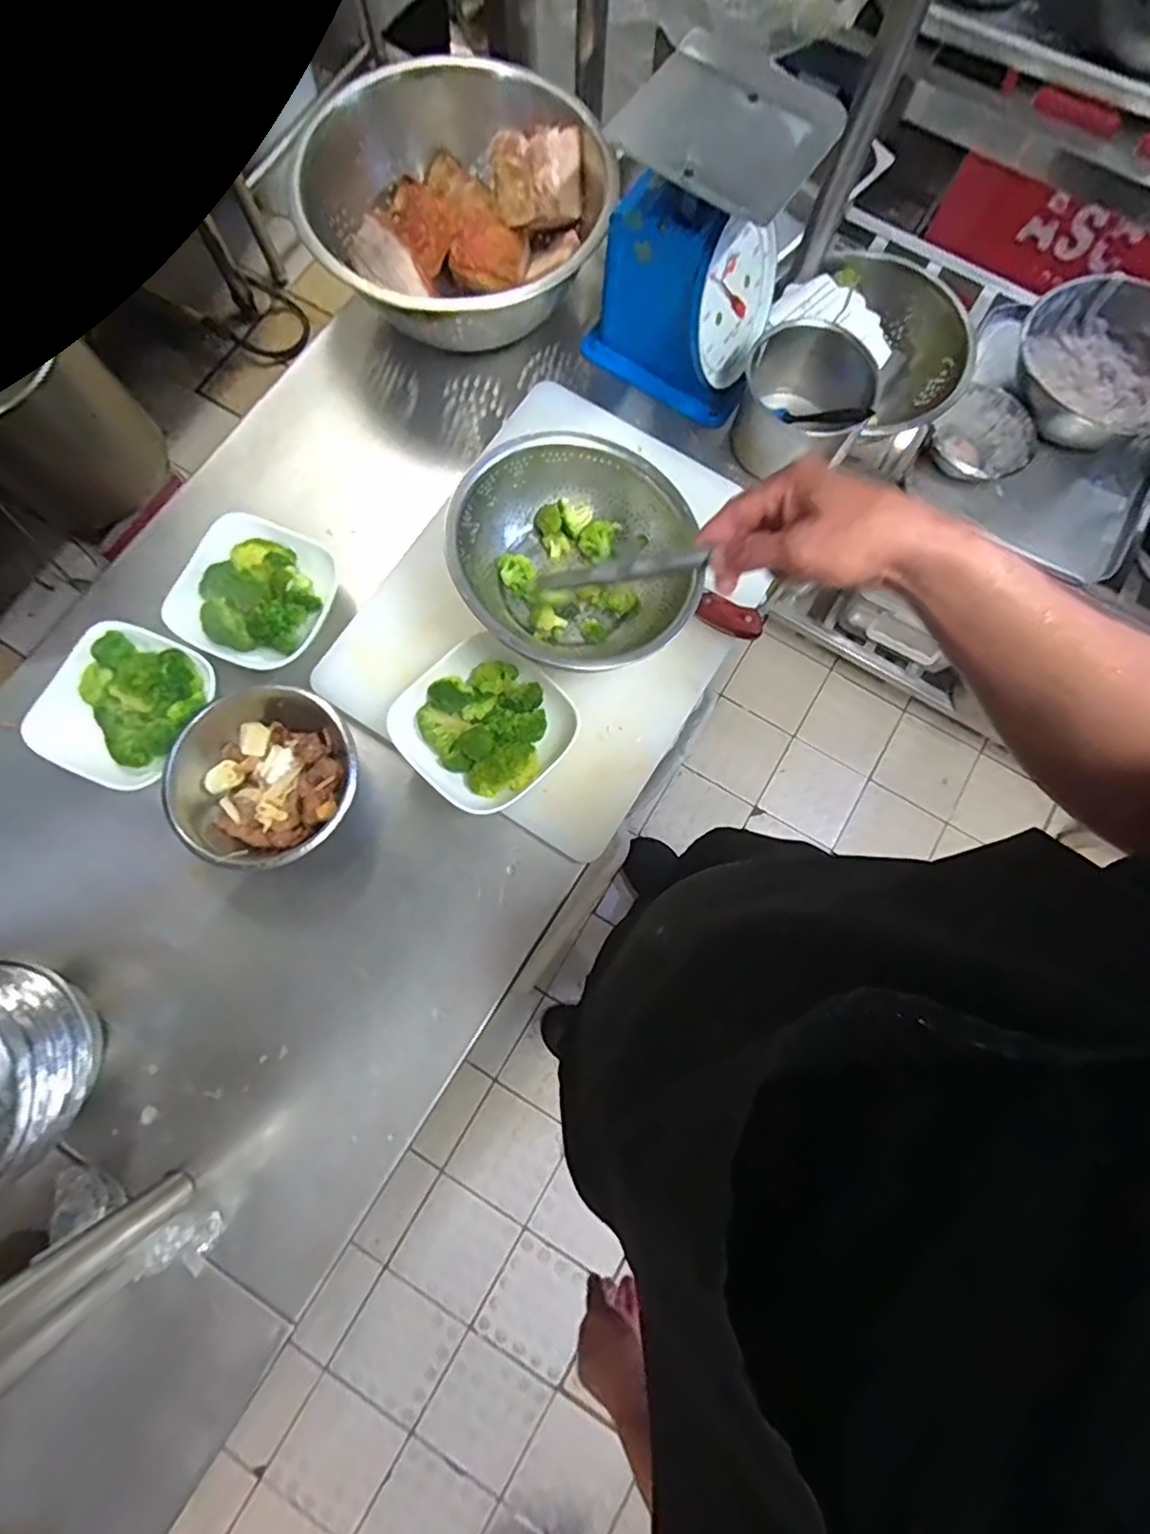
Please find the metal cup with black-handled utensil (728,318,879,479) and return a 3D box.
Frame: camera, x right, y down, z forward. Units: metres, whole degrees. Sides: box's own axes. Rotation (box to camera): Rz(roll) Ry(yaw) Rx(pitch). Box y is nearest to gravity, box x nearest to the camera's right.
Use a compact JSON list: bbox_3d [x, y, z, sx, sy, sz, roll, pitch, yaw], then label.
[{"bbox_3d":[0.242,-0.388,0.686,0.126,0.090,0.133,0,78,-1],"label":"metal cup with black-handled utensil"}]

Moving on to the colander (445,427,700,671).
[{"bbox_3d":[0.001,-0.201,0.594,0.220,0.093,0.202,0,78,-1],"label":"colander"}]

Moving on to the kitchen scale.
[{"bbox_3d":[0.131,-0.524,0.652,0.177,0.226,0.146,38,80,7],"label":"kitchen scale"}]

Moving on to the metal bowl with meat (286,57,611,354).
[{"bbox_3d":[-0.125,-0.578,0.699,0.293,0.148,0.266,0,78,-1],"label":"metal bowl with meat"}]

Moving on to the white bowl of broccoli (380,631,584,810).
[{"bbox_3d":[-0.087,-0.040,0.615,0.147,0.058,0.149,-44,82,-9],"label":"white bowl of broccoli"}]

